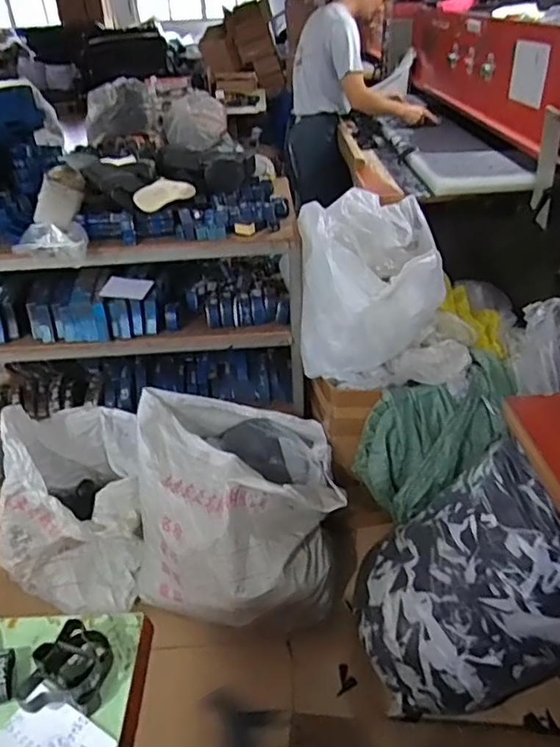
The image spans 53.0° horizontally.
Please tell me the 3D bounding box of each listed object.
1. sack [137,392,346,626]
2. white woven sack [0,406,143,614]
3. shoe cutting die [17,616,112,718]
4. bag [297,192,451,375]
[{"bbox_3d":[-0.118,0.404,1.688,0.619,0.436,0.531,4,38,-1],"label":"sack"},{"bbox_3d":[-0.622,0.376,1.712,0.375,0.531,0.481,-2,39,-9],"label":"white woven sack"},{"bbox_3d":[-0.306,0.424,0.812,0.108,0.044,0.121,5,38,0],"label":"shoe cutting die"},{"bbox_3d":[0.246,-0.256,1.629,0.382,0.409,0.424,1,39,-5],"label":"bag"}]

